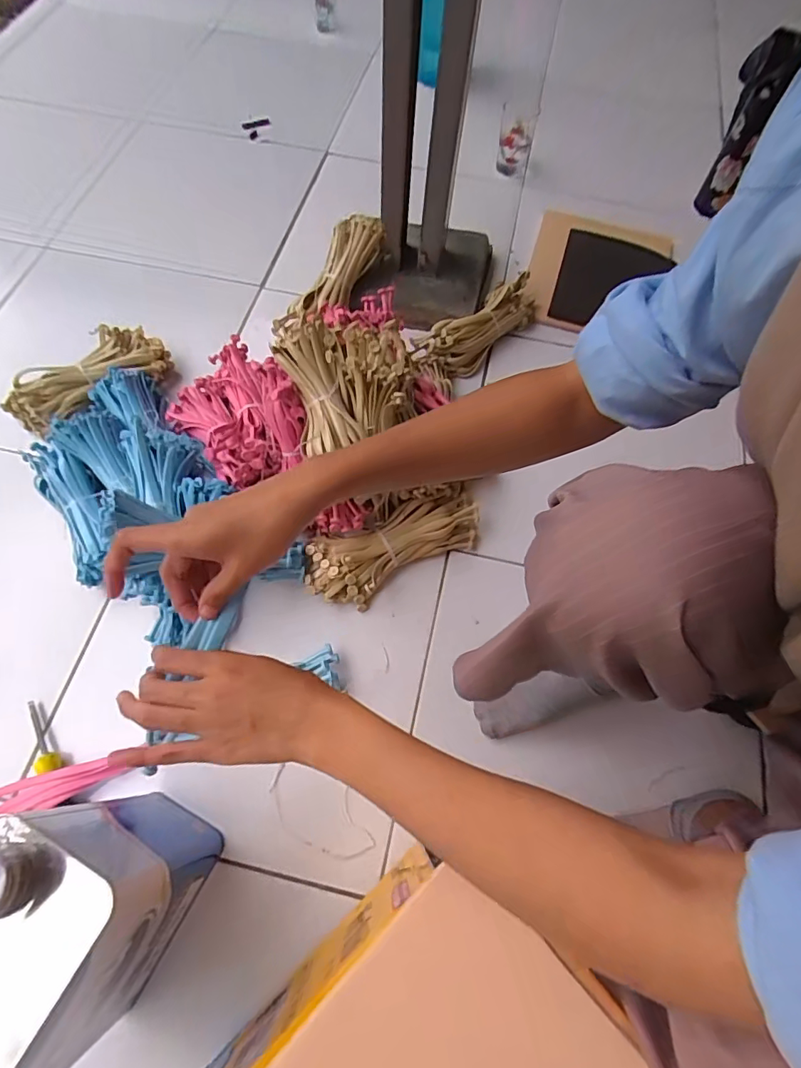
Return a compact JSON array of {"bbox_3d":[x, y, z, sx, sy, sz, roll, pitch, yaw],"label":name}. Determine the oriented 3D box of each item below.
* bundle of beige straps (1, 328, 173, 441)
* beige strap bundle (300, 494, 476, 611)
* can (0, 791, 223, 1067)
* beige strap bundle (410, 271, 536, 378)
[{"bbox_3d":[-0.453,-0.227,0.735,0.228,0.059,0.082,-31,71,-15],"label":"bundle of beige straps"},{"bbox_3d":[-0.003,0.023,0.649,0.234,0.053,0.090,-20,69,-11],"label":"beige strap bundle"},{"bbox_3d":[-0.255,0.312,0.384,0.104,0.255,0.172,20,67,6],"label":"can"},{"bbox_3d":[0.121,-0.321,0.797,0.236,0.054,0.077,-39,73,-17],"label":"beige strap bundle"}]

